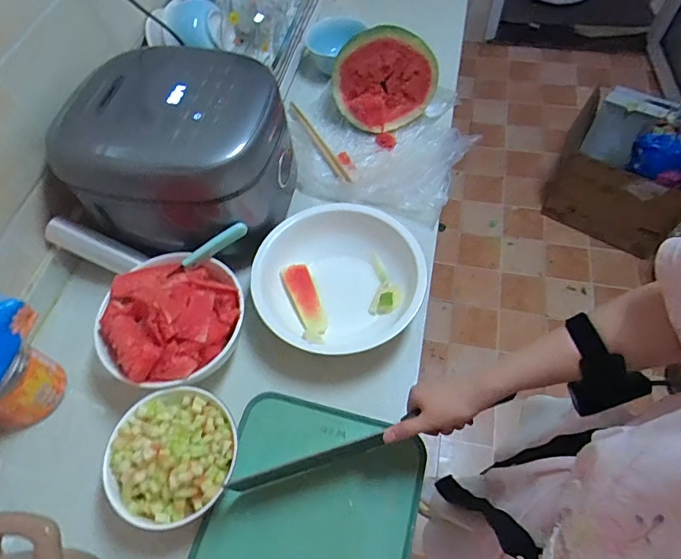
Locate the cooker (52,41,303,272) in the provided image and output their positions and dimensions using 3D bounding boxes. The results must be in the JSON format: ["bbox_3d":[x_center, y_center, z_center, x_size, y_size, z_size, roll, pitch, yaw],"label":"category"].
[{"bbox_3d":[-0.215,-0.183,0.708,0.246,0.232,0.260,16,61,12],"label":"cooker"}]

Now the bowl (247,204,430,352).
[{"bbox_3d":[-0.001,0.007,0.686,0.250,0.069,0.234,-1,59,2],"label":"bowl"}]

